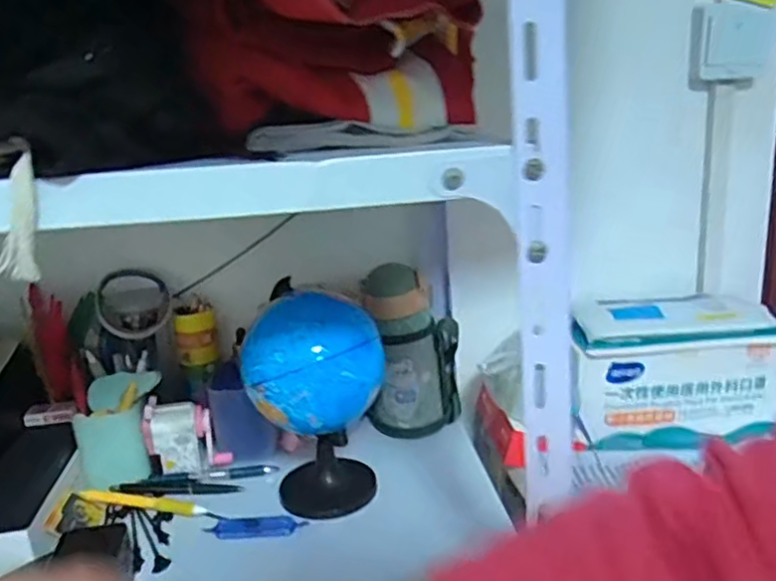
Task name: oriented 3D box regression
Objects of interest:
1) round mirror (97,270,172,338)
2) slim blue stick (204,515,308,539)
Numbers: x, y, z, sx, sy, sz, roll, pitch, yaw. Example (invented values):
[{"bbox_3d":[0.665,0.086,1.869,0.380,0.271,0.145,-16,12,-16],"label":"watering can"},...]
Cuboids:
[{"bbox_3d":[-0.288,0.013,0.747,0.073,0.087,0.014,-9,-21,-25],"label":"round mirror"},{"bbox_3d":[-0.124,0.222,0.614,0.088,0.013,0.020,-3,16,1],"label":"slim blue stick"}]

